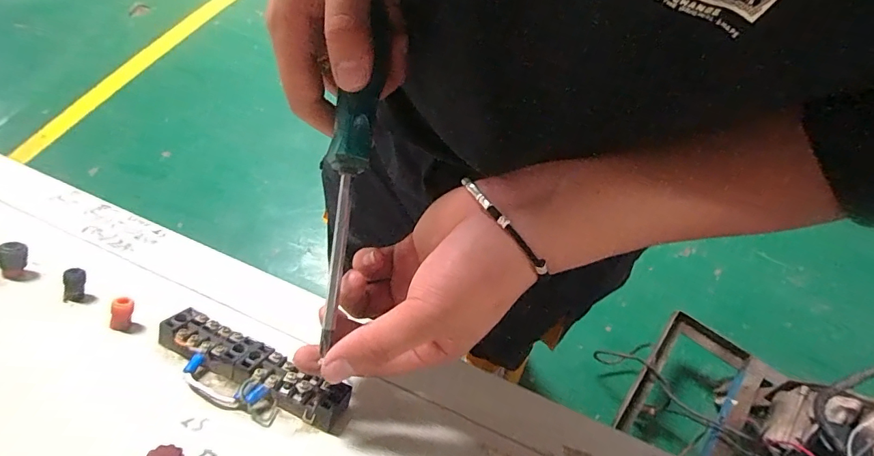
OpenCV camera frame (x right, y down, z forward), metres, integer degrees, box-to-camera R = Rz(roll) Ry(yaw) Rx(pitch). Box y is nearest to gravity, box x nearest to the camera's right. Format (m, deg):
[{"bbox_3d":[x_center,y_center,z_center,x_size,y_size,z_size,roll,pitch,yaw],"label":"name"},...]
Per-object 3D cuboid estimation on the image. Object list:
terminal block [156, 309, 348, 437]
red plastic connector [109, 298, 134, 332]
[{"bbox_3d":[-0.105,0.080,0.256,0.121,0.014,0.025,22,62,14],"label":"terminal block"},{"bbox_3d":[-0.189,0.052,0.266,0.009,0.008,0.022,17,101,9],"label":"red plastic connector"}]

